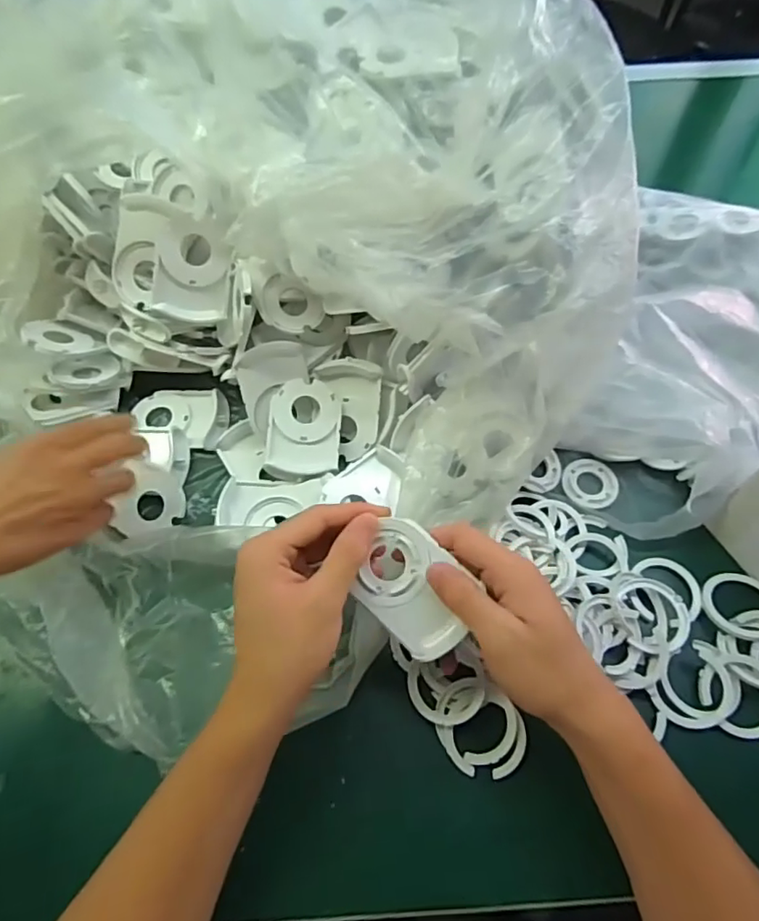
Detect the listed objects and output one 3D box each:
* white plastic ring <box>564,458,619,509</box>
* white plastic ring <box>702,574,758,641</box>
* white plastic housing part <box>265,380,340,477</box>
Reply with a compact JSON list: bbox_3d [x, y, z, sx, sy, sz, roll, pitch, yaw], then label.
[{"bbox_3d":[0.172,0.018,0.458,0.044,0.006,0.044,-1,59,2],"label":"white plastic ring"},{"bbox_3d":[0.259,0.103,0.398,0.049,0.007,0.049,-1,59,2],"label":"white plastic ring"},{"bbox_3d":[-0.061,-0.027,0.461,0.057,0.016,0.079,2,78,-2],"label":"white plastic housing part"}]

